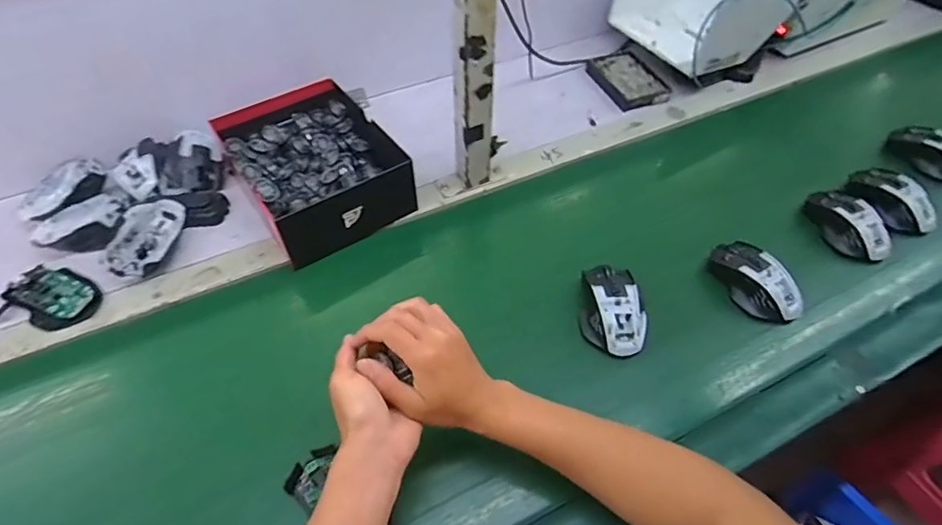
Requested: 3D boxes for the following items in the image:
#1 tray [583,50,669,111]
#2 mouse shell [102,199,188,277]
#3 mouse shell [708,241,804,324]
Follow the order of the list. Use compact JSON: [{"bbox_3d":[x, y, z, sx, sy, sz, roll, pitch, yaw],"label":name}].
[{"bbox_3d":[0.270,-0.317,0.902,0.093,0.015,0.153,-17,53,-13],"label":"tray"},{"bbox_3d":[-0.412,-0.033,0.659,0.064,0.023,0.116,5,52,4],"label":"mouse shell"},{"bbox_3d":[0.340,0.020,0.624,0.062,0.035,0.117,-24,55,-18],"label":"mouse shell"}]

